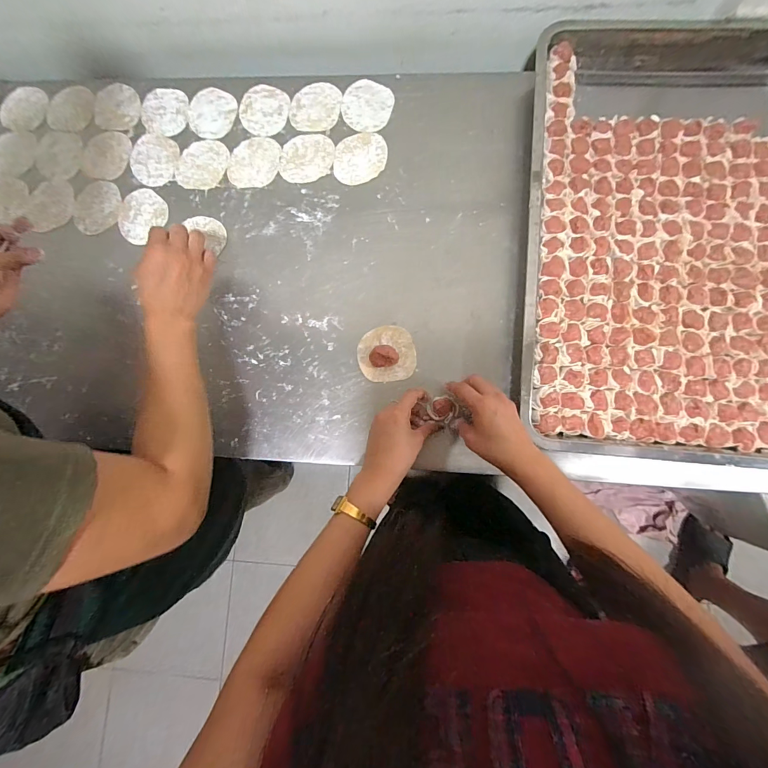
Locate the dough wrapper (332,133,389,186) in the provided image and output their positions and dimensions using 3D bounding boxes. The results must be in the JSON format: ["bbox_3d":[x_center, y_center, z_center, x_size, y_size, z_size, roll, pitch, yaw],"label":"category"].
[{"bbox_3d":[-0.036,-0.347,0.548,0.079,0.004,0.085,6,84,4],"label":"dough wrapper"}]

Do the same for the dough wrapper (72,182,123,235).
[{"bbox_3d":[-0.459,-0.282,0.571,0.086,0.004,0.086,-1,82,7],"label":"dough wrapper"}]

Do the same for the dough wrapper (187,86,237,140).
[{"bbox_3d":[-0.278,-0.438,0.578,0.077,0.005,0.086,17,85,5],"label":"dough wrapper"}]

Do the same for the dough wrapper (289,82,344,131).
[{"bbox_3d":[-0.107,-0.440,0.566,0.078,0.004,0.081,0,84,3],"label":"dough wrapper"}]

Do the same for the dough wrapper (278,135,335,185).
[{"bbox_3d":[-0.120,-0.352,0.554,0.083,0.004,0.082,2,84,4],"label":"dough wrapper"}]

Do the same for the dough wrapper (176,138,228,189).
[{"bbox_3d":[-0.289,-0.350,0.570,0.080,0.004,0.085,0,84,3],"label":"dough wrapper"}]

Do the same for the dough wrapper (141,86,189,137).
[{"bbox_3d":[-0.357,-0.446,0.582,0.075,0.004,0.086,-6,84,3],"label":"dough wrapper"}]

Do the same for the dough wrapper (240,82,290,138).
[{"bbox_3d":[-0.192,-0.439,0.571,0.080,0.005,0.078,0,84,3],"label":"dough wrapper"}]

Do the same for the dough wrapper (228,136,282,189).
[{"bbox_3d":[-0.204,-0.350,0.561,0.081,0.004,0.084,3,84,4],"label":"dough wrapper"}]

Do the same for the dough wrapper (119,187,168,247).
[{"bbox_3d":[-0.385,-0.268,0.565,0.081,0.008,0.077,0,84,3],"label":"dough wrapper"}]

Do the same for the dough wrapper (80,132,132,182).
[{"bbox_3d":[-0.450,-0.369,0.577,0.081,0.004,0.080,0,84,3],"label":"dough wrapper"}]

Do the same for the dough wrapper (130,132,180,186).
[{"bbox_3d":[-0.371,-0.362,0.576,0.077,0.004,0.086,12,85,4],"label":"dough wrapper"}]

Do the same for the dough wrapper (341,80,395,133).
[{"bbox_3d":[-0.024,-0.434,0.558,0.076,0.004,0.085,-41,83,-1],"label":"dough wrapper"}]

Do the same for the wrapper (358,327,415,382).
[{"bbox_3d":[0.003,-0.044,0.501,0.079,0.024,0.078,0,84,3],"label":"wrapper"}]

